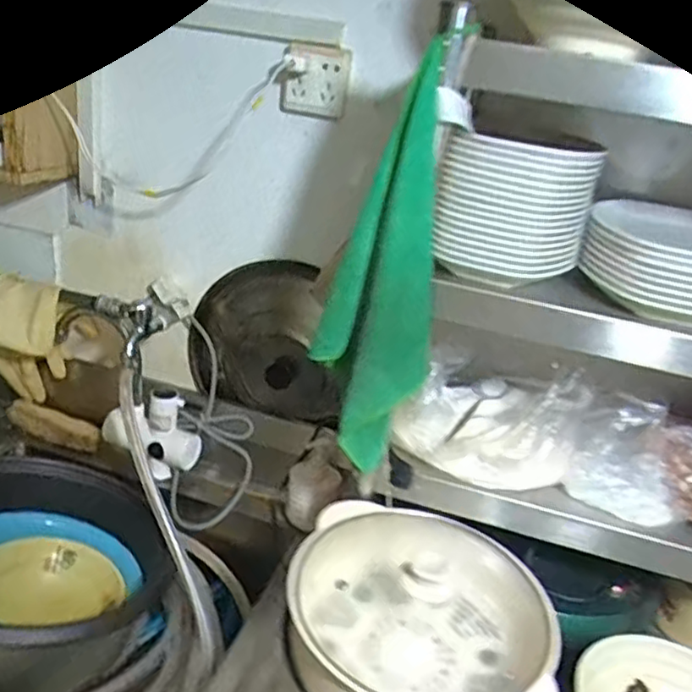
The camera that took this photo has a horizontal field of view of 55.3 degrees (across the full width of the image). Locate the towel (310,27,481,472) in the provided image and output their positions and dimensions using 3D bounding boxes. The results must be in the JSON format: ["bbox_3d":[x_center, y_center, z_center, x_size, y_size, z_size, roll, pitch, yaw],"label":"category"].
[{"bbox_3d":[0.036,-0.076,0.645,0.110,0.397,0.071,8,25,1],"label":"towel"}]

